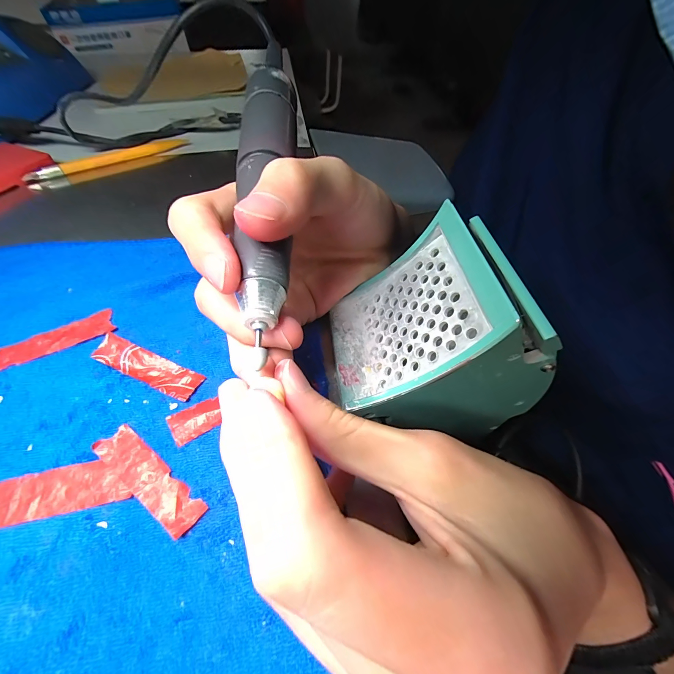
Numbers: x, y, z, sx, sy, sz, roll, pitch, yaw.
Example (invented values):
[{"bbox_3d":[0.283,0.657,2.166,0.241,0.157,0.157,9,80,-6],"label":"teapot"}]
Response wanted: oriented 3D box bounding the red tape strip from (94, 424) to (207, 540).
[{"bbox_3d":[-0.082,0.061,0.138,0.058,0.004,0.015,32,60,19],"label":"red tape strip"}]

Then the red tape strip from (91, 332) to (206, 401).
[{"bbox_3d":[-0.099,0.015,0.167,0.058,0.008,0.017,20,57,13],"label":"red tape strip"}]

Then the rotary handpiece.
[{"bbox_3d":[-0.032,-0.074,0.143,0.027,0.028,0.155,-4,62,-5],"label":"rotary handpiece"}]

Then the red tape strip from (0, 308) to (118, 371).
[{"bbox_3d":[-0.157,0.000,0.176,0.058,0.004,0.016,-24,59,-17],"label":"red tape strip"}]

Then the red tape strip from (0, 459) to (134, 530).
[{"bbox_3d":[-0.119,0.065,0.134,0.057,0.004,0.020,-11,56,-9],"label":"red tape strip"}]

